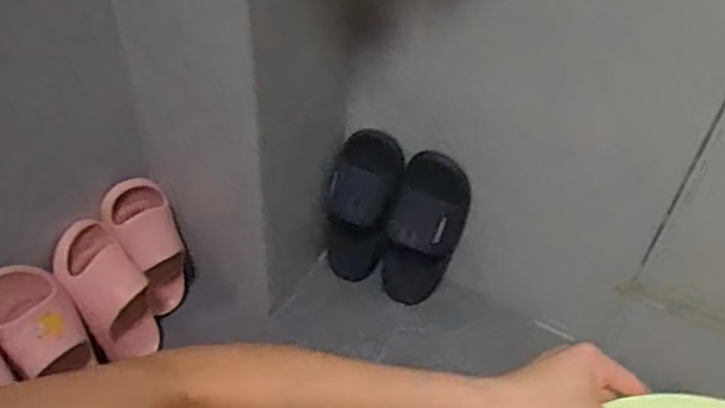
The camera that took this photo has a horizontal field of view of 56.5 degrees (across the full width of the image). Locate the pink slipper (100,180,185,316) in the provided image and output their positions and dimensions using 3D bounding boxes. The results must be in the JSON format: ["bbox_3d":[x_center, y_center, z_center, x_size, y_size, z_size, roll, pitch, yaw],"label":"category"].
[{"bbox_3d":[-0.310,0.066,0.987,0.085,0.203,0.073,-24,14,-26],"label":"pink slipper"}]

